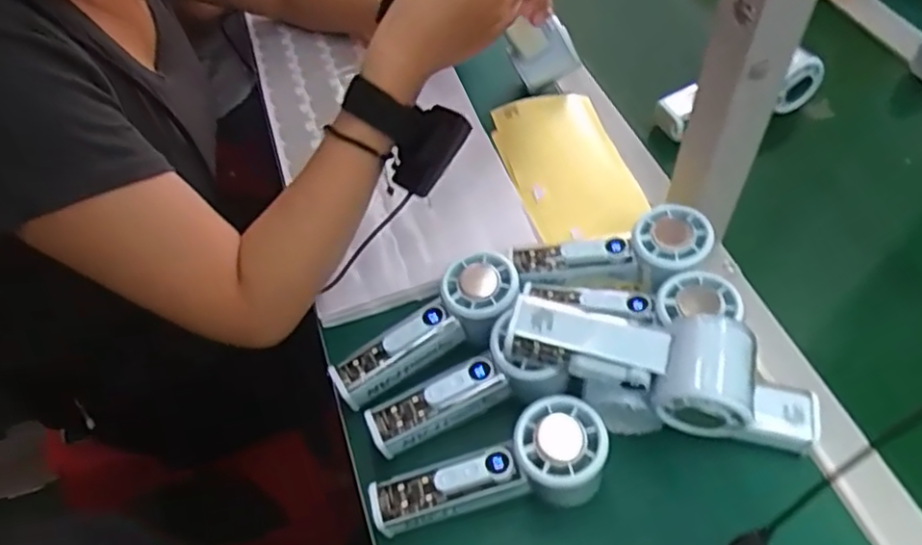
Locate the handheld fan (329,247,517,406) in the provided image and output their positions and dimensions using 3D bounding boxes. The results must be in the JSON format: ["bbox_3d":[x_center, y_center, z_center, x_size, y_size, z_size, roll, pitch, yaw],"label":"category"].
[{"bbox_3d":[-0.020,0.047,0.481,0.149,0.034,0.057,-36,57,-2],"label":"handheld fan"}]

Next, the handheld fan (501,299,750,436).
[{"bbox_3d":[0.104,0.053,0.412,0.146,0.045,0.055,9,55,11],"label":"handheld fan"}]

